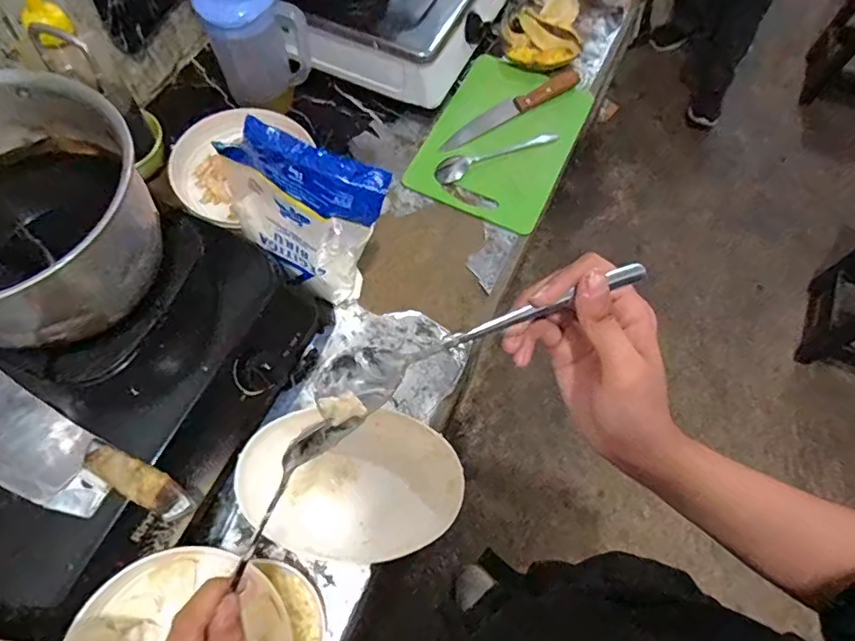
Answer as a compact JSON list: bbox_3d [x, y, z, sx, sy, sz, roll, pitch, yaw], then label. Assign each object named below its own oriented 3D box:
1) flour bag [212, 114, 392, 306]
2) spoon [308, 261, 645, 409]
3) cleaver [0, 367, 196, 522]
[{"bbox_3d":[-0.136,-0.103,0.584,0.178,0.226,0.056,20,66,7],"label":"flour bag"},{"bbox_3d":[0.032,0.006,0.314,0.200,0.023,0.030,-21,68,-5],"label":"spoon"},{"bbox_3d":[-0.347,0.128,0.494,0.268,0.025,0.078,28,68,10],"label":"cleaver"}]

